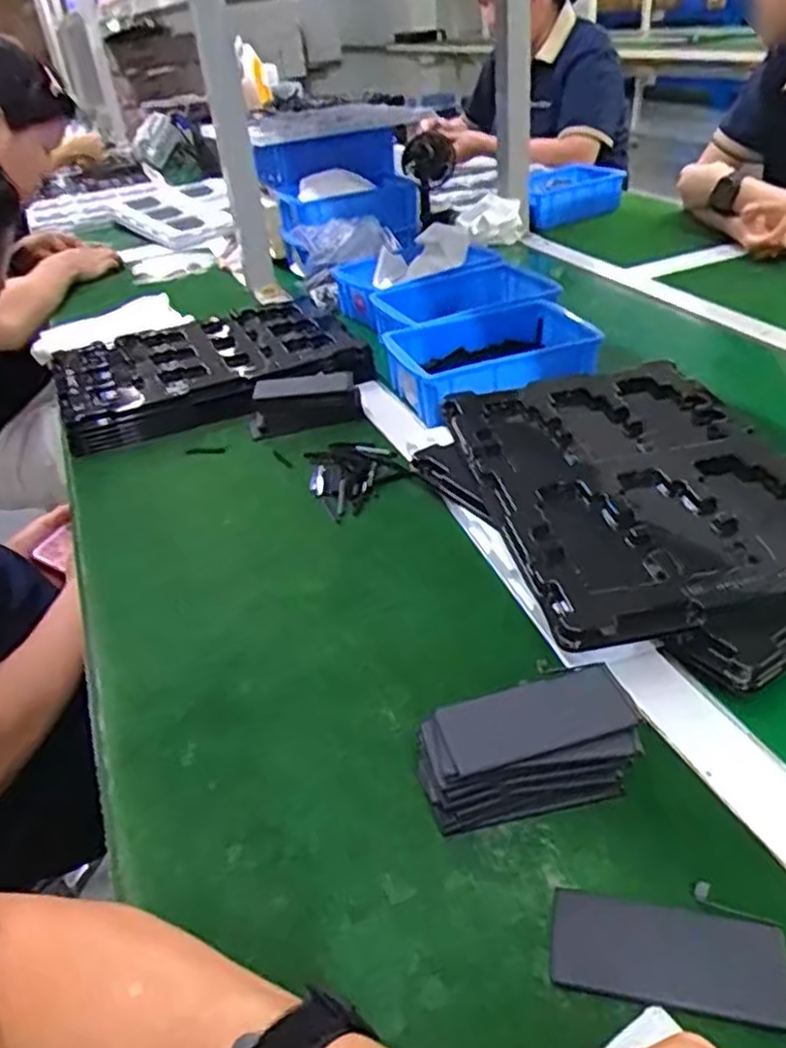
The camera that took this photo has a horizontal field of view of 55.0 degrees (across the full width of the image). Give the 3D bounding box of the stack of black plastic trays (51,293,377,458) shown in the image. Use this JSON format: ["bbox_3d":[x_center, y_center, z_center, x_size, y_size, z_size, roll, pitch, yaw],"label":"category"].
[{"bbox_3d":[-0.209,-0.188,0.875,0.336,0.037,0.253,-17,37,-16],"label":"stack of black plastic trays"}]

